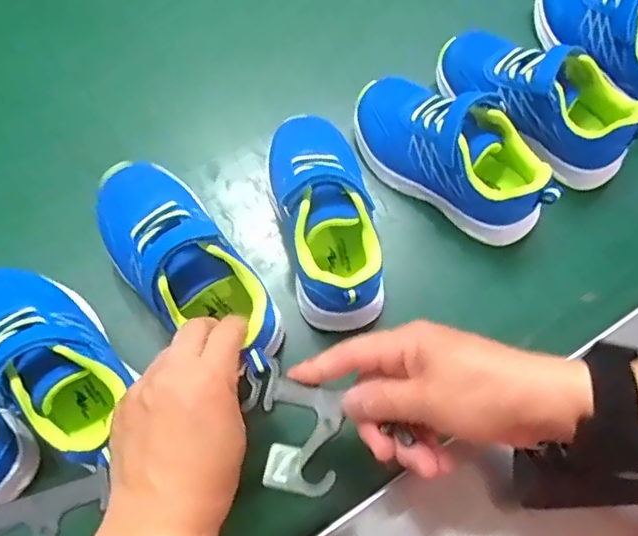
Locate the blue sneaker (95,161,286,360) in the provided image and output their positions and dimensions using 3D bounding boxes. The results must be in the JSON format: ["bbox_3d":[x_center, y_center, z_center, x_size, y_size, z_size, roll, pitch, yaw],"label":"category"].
[{"bbox_3d":[-0.089,-0.002,0.387,0.156,0.074,0.068,42,73,15],"label":"blue sneaker"}]

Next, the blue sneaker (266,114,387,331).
[{"bbox_3d":[0.000,-0.040,0.409,0.072,0.064,0.162,-7,68,-4],"label":"blue sneaker"}]

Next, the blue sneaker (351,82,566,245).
[{"bbox_3d":[0.097,-0.091,0.430,0.159,0.066,0.073,34,71,12],"label":"blue sneaker"}]

